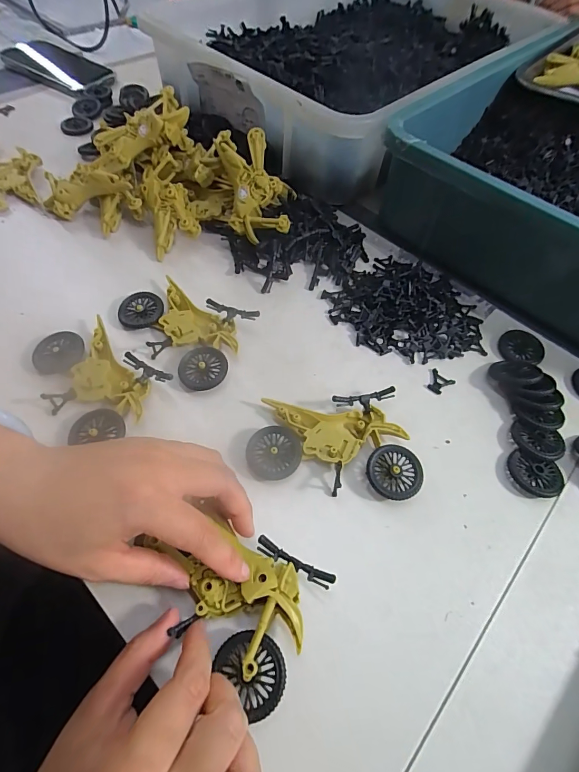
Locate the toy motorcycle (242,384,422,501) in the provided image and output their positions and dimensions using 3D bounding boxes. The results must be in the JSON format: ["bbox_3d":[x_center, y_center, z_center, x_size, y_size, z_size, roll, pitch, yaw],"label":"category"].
[{"bbox_3d":[0.029,0.044,0.272,0.112,0.017,0.076,-4,59,-6],"label":"toy motorcycle"}]

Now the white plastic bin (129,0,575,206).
[{"bbox_3d":[0.107,-0.459,0.541,0.350,0.097,0.512,39,64,19],"label":"white plastic bin"}]

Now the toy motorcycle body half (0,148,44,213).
[{"bbox_3d":[-0.296,-0.223,0.417,0.049,0.015,0.097,-16,61,-13],"label":"toy motorcycle body half"}]

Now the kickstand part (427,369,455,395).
[{"bbox_3d":[0.123,-0.003,0.314,0.019,0.004,0.021,37,64,17],"label":"kickstand part"}]

